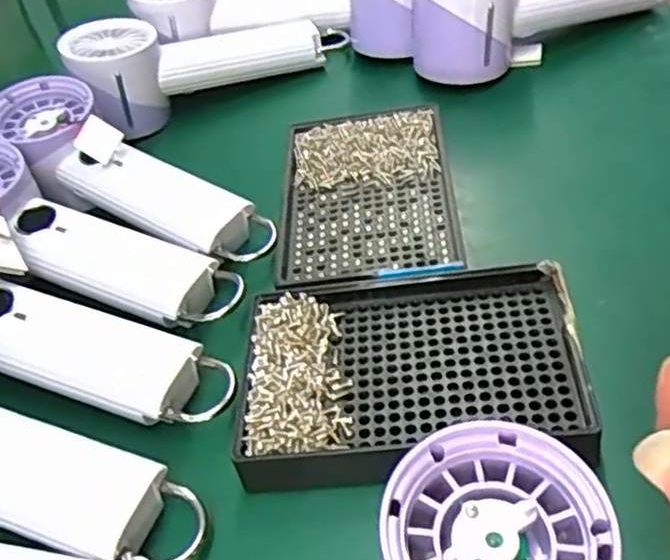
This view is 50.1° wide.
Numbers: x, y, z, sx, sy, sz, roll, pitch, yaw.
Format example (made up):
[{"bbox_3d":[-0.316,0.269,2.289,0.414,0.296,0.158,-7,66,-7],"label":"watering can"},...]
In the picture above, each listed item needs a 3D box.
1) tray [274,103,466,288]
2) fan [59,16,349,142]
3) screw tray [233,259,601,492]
[{"bbox_3d":[0.015,-0.047,0.377,0.090,0.014,0.138,-6,44,8],"label":"tray"},{"bbox_3d":[-0.088,-0.159,0.490,0.180,0.054,0.057,-23,46,-13],"label":"fan"},{"bbox_3d":[0.029,0.035,0.296,0.135,0.024,0.095,-5,44,9],"label":"screw tray"}]

